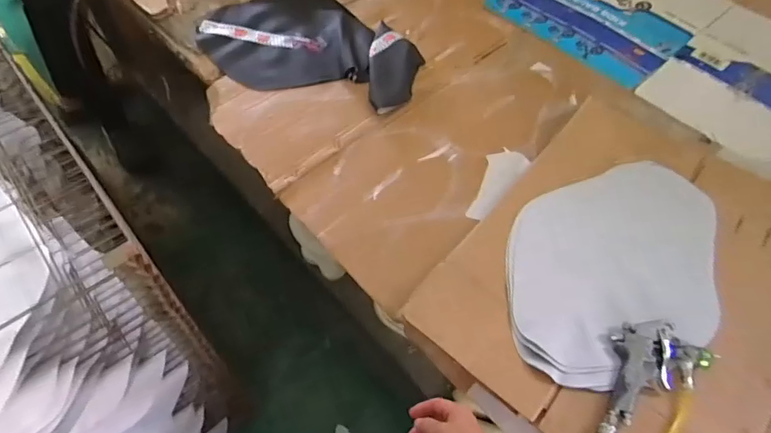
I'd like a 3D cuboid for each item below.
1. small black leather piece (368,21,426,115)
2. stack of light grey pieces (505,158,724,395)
[{"bbox_3d":[0.023,-0.339,1.076,0.115,0.035,0.282,1,56,-2],"label":"small black leather piece"},{"bbox_3d":[0.382,0.076,0.797,0.416,0.048,0.329,-19,70,-9],"label":"stack of light grey pieces"}]

